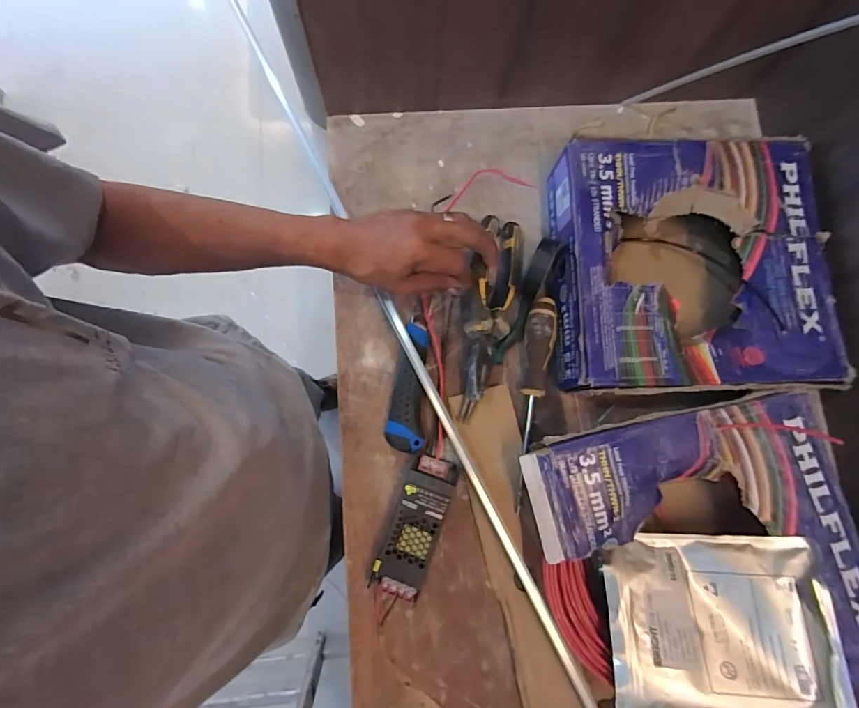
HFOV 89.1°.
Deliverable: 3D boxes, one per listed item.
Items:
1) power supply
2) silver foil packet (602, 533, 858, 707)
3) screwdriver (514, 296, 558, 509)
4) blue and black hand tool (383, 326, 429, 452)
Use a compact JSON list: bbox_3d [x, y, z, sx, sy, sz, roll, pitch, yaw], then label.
[{"bbox_3d":[-0.015,0.175,0.444,0.051,0.028,0.137,21,80,3],"label":"power supply"},{"bbox_3d":[0.257,0.243,0.386,0.186,0.016,0.150,-2,67,10],"label":"silver foil packet"},{"bbox_3d":[0.111,0.051,0.464,0.029,0.034,0.220,7,79,0],"label":"screwdriver"},{"bbox_3d":[-0.024,0.035,0.469,0.038,0.022,0.134,2,79,-1],"label":"blue and black hand tool"}]

